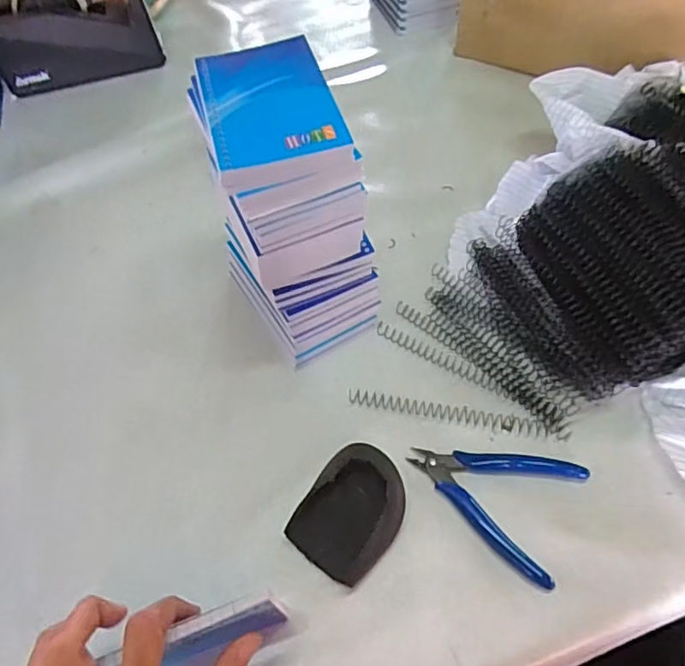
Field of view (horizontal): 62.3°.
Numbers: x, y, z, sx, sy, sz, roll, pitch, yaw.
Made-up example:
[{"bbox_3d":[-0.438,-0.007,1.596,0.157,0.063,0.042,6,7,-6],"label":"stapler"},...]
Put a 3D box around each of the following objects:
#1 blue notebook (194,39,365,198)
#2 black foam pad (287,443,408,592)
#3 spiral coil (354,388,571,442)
[{"bbox_3d":[-0.048,-0.144,0.366,0.083,0.018,0.124,-17,56,-8],"label":"blue notebook"},{"bbox_3d":[0.008,0.124,0.399,0.063,0.026,0.086,26,61,20],"label":"black foam pad"},{"bbox_3d":[0.090,0.064,0.447,0.167,0.007,0.014,9,56,10],"label":"spiral coil"}]

